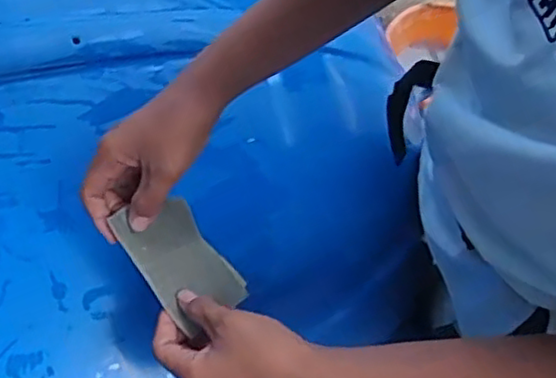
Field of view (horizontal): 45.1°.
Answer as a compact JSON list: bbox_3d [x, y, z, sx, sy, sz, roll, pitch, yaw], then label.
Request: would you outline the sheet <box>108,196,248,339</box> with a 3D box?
[{"bbox_3d":[-0.078,0.056,0.537,0.069,0.009,0.111,-39,100,-36],"label":"sheet"}]

